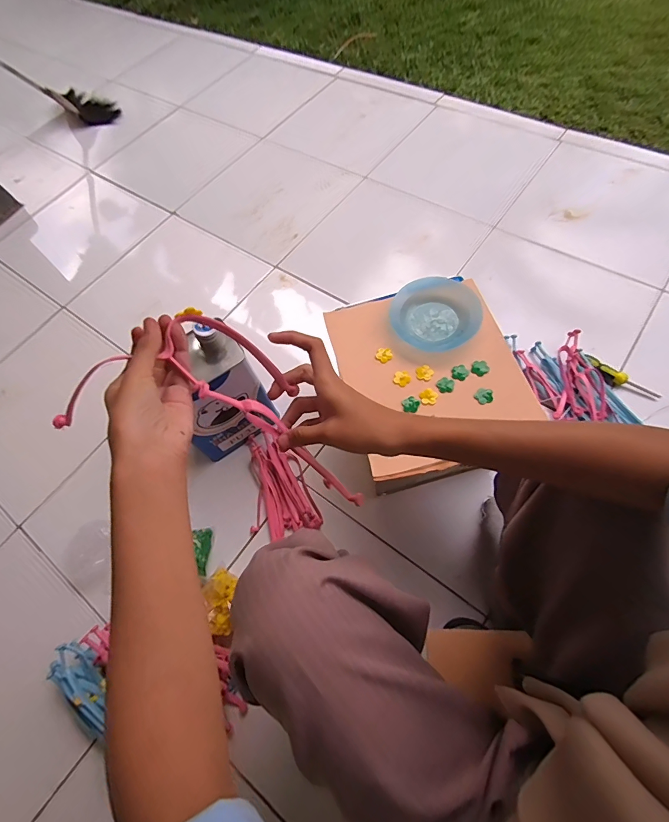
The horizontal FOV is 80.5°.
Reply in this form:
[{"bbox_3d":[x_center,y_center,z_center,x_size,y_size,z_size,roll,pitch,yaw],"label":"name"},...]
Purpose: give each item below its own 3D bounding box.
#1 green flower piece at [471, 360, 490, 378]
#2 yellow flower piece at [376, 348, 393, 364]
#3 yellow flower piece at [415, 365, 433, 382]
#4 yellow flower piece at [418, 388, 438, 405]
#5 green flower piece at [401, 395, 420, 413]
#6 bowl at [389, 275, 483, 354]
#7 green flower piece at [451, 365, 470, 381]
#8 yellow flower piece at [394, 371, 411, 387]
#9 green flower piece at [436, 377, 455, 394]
[{"bbox_3d":[0.203,-0.059,0.552,0.023,0.004,0.023,-4,78,17],"label":"green flower piece"},{"bbox_3d":[0.073,-0.082,0.578,0.022,0.004,0.023,0,86,7],"label":"yellow flower piece"},{"bbox_3d":[0.127,-0.055,0.560,0.025,0.007,0.022,26,71,17],"label":"yellow flower piece"},{"bbox_3d":[0.130,-0.019,0.544,0.024,0.004,0.024,-3,65,6],"label":"yellow flower piece"},{"bbox_3d":[0.105,-0.008,0.543,0.023,0.005,0.024,-3,65,6],"label":"green flower piece"},{"bbox_3d":[0.145,-0.140,0.573,0.127,0.035,0.113,-2,65,6],"label":"bowl"},{"bbox_3d":[0.176,-0.054,0.553,0.023,0.004,0.025,-3,65,6],"label":"green flower piece"},{"bbox_3d":[0.097,-0.046,0.562,0.024,0.006,0.023,-3,65,6],"label":"yellow flower piece"},{"bbox_3d":[0.155,-0.035,0.549,0.023,0.006,0.023,-3,65,6],"label":"green flower piece"}]

